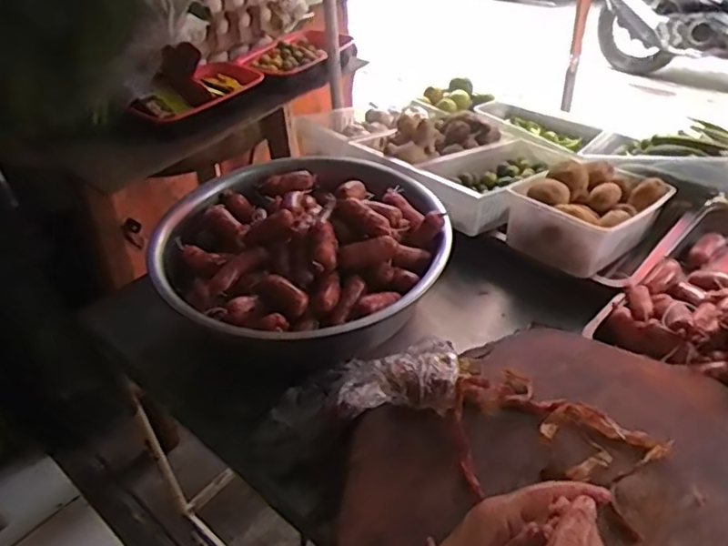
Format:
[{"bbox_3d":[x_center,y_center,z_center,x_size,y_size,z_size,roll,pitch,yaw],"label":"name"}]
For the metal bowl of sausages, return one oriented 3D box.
[{"bbox_3d":[-0.085,-0.030,0.792,0.333,0.123,0.348,-3,40,3],"label":"metal bowl of sausages"}]

